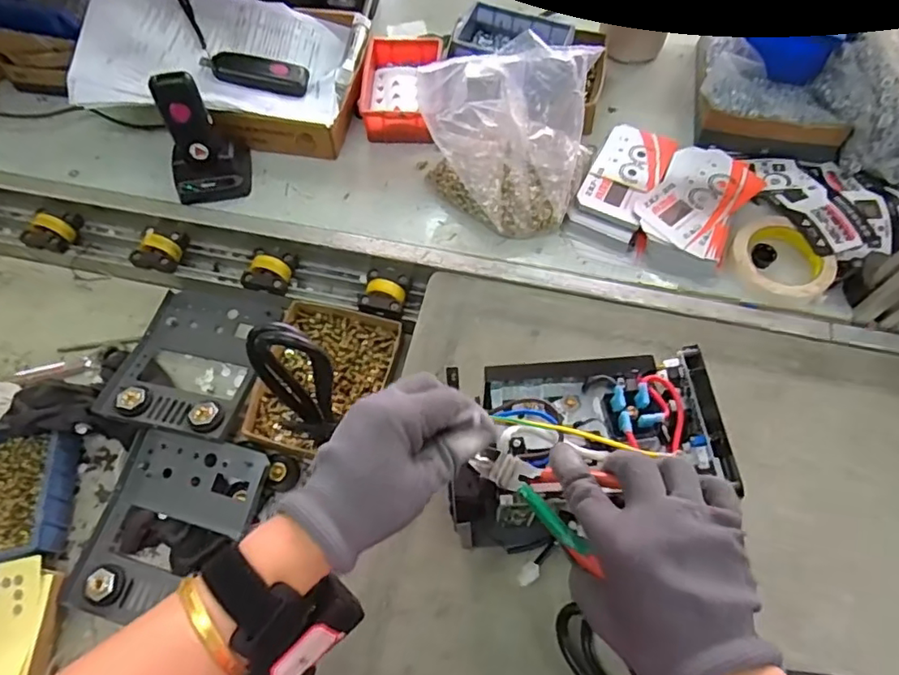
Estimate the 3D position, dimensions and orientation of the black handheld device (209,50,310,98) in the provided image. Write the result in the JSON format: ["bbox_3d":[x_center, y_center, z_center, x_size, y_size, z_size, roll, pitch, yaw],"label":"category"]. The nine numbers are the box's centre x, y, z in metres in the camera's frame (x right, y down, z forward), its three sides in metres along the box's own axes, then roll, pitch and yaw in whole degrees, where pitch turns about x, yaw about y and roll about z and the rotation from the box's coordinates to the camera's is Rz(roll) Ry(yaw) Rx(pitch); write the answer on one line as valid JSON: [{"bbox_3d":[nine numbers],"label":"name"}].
[{"bbox_3d":[-0.245,-0.346,0.750,0.120,0.022,0.051,9,63,-10],"label":"black handheld device"}]

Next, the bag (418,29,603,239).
[{"bbox_3d":[0.062,-0.219,0.641,0.187,0.151,0.157,8,64,5],"label":"bag"}]

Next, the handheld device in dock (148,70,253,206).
[{"bbox_3d":[-0.288,-0.224,0.664,0.086,0.134,0.064,-10,63,-4],"label":"handheld device in dock"}]

